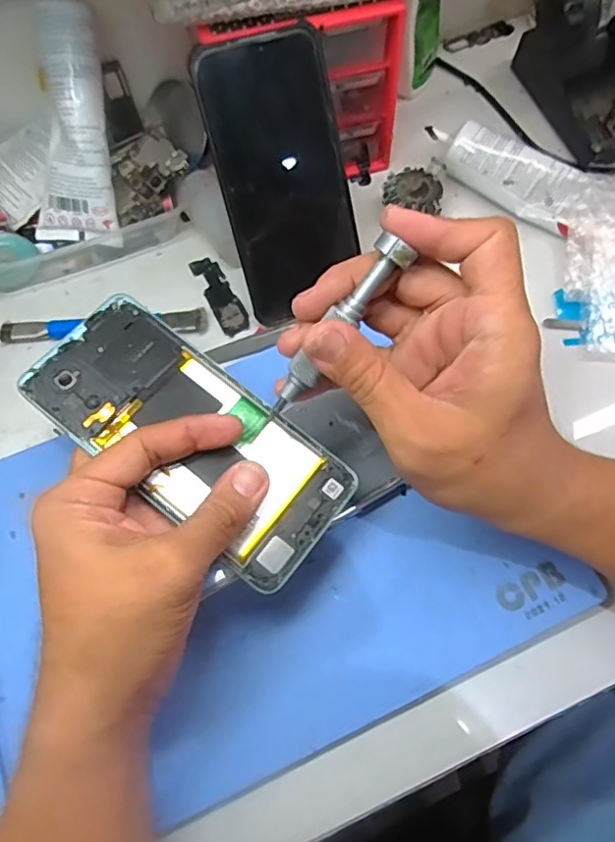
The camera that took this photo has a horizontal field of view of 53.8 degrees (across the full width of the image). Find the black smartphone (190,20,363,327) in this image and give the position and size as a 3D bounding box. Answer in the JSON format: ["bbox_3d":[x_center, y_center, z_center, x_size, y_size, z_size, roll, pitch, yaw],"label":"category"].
[{"bbox_3d":[-0.014,-0.148,0.375,0.077,0.160,0.007,-15,20,-3],"label":"black smartphone"}]

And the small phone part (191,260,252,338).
[{"bbox_3d":[-0.061,-0.089,0.422,0.020,0.004,0.070,-26,67,-8],"label":"small phone part"}]

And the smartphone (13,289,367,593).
[{"bbox_3d":[-0.059,0.007,0.304,0.163,0.006,0.073,37,70,7],"label":"smartphone"}]

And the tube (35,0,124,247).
[{"bbox_3d":[-0.154,-0.196,0.395,0.048,0.153,0.023,7,24,7],"label":"tube"}]

